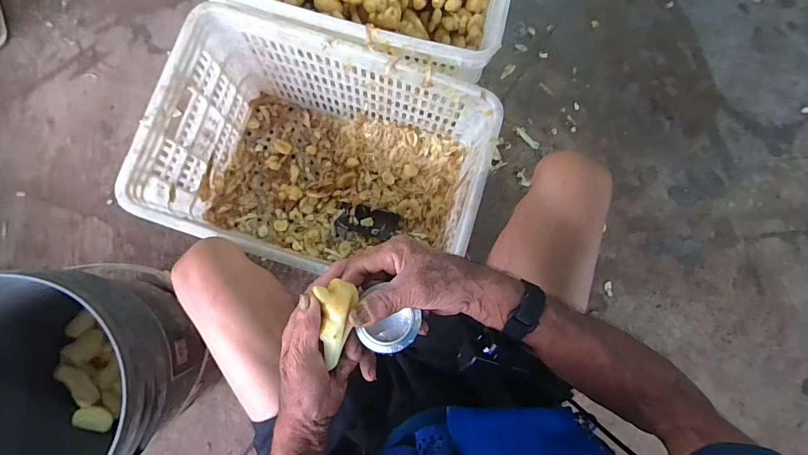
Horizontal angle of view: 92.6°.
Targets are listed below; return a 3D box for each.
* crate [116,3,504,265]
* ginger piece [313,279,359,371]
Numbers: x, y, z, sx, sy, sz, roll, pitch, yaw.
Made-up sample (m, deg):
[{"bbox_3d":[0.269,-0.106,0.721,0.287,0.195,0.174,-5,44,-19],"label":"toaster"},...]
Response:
[{"bbox_3d":[-0.139,-0.116,0.737,0.528,0.298,0.366,10,82,-3],"label":"crate"},{"bbox_3d":[-0.061,0.086,0.348,0.034,0.016,0.070,2,92,-4],"label":"ginger piece"}]

